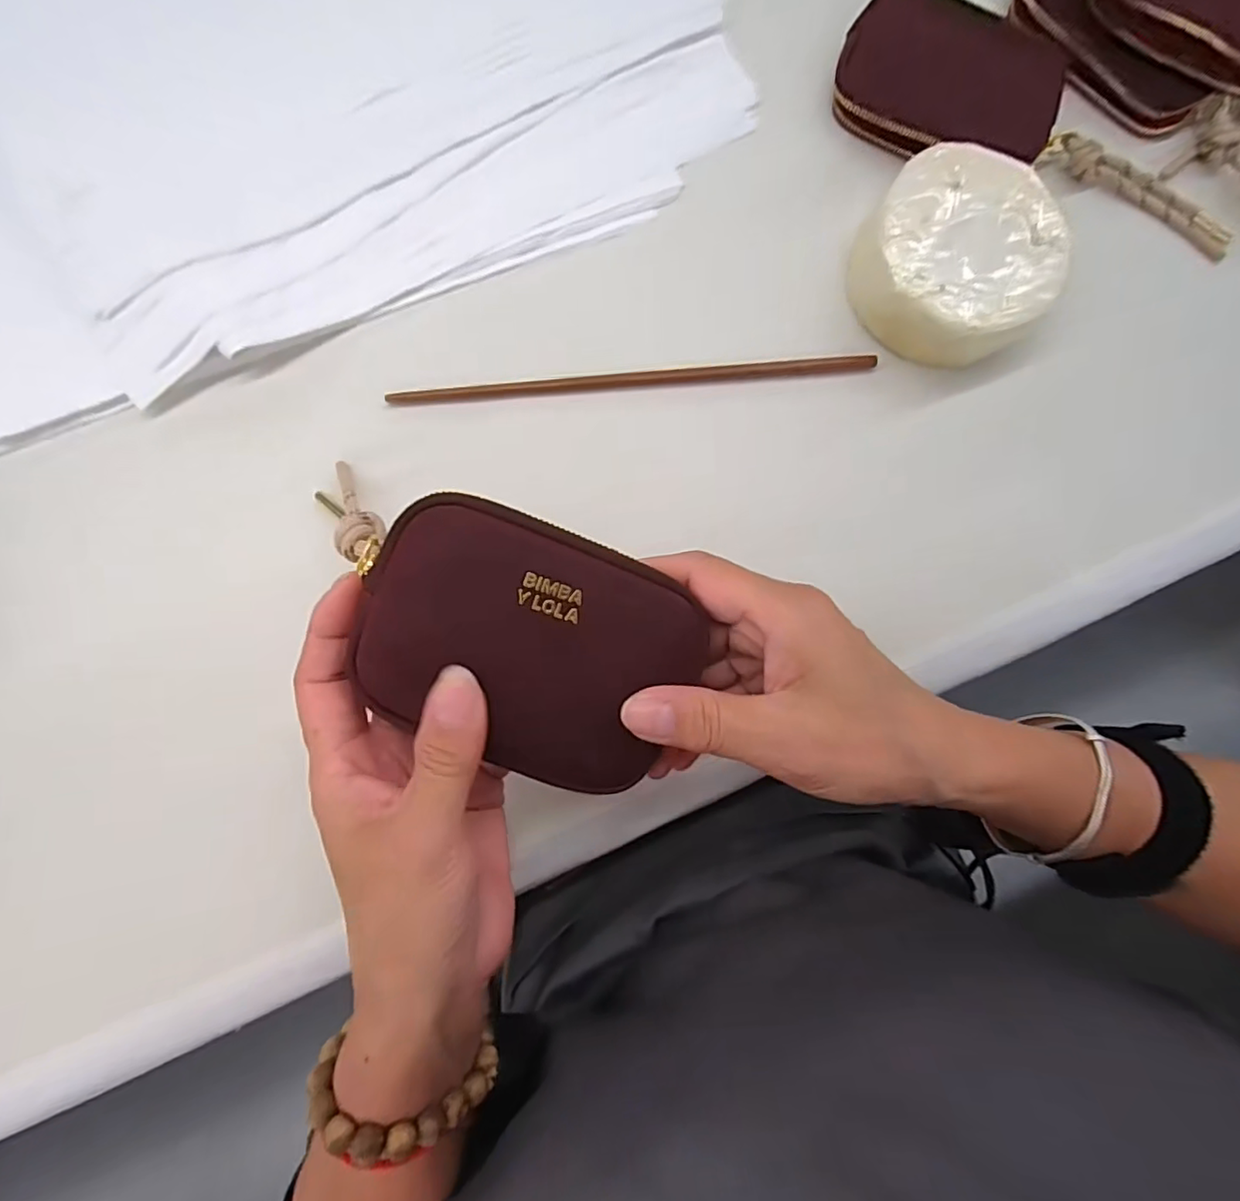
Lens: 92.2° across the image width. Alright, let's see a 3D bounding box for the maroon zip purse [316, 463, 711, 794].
[{"bbox_3d":[-0.043,0.011,0.206,0.135,0.023,0.079,21,86,-3],"label":"maroon zip purse"}]

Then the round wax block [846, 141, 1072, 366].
[{"bbox_3d":[0.167,-0.170,0.299,0.091,0.041,0.091,0,85,-4],"label":"round wax block"}]

